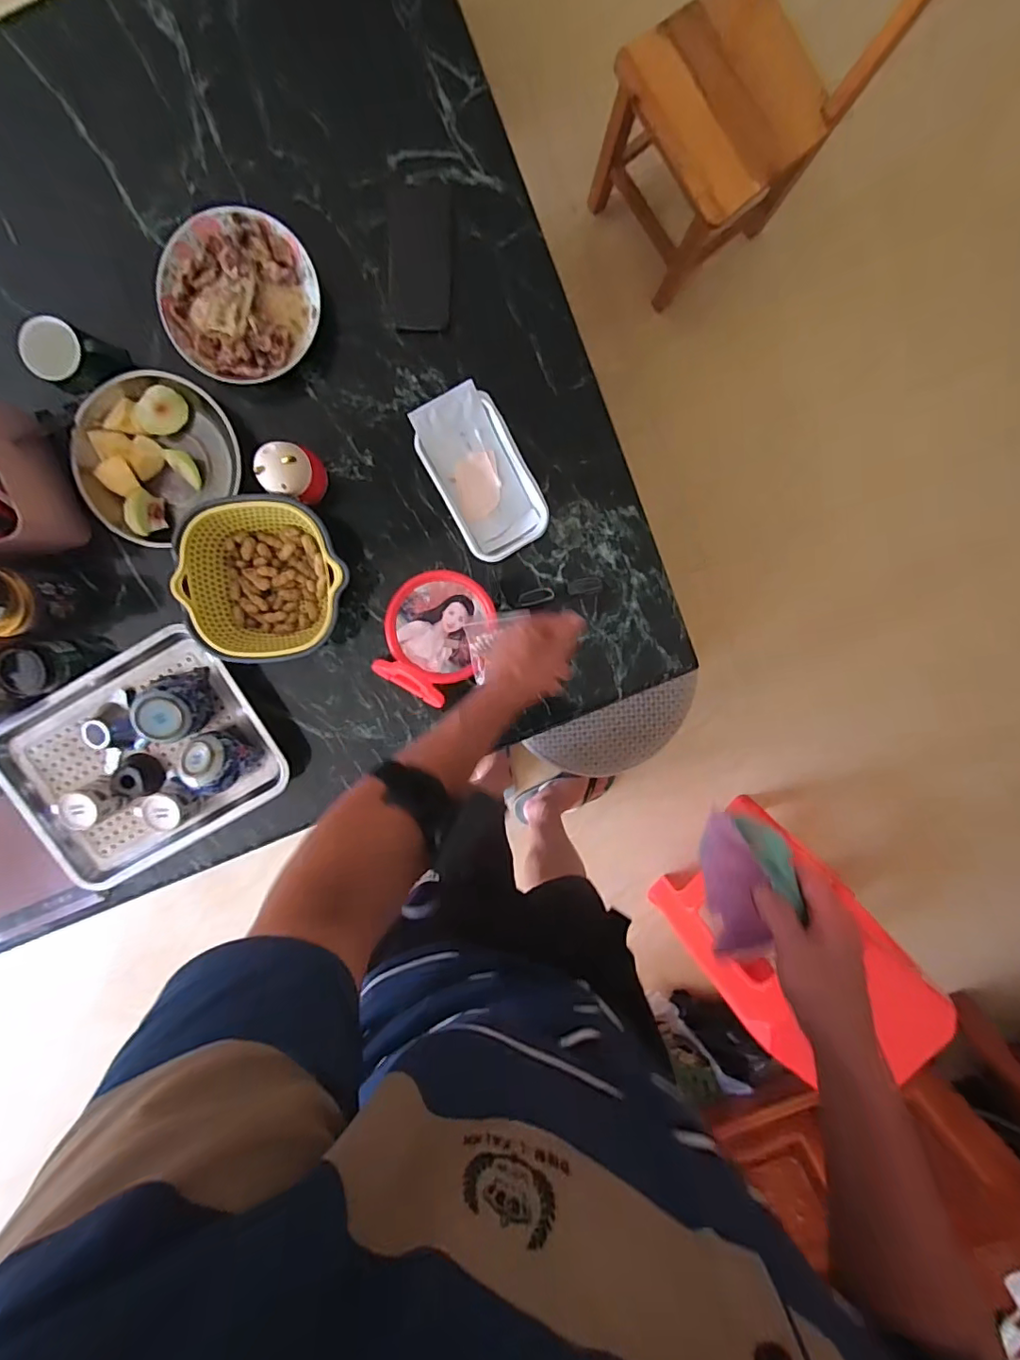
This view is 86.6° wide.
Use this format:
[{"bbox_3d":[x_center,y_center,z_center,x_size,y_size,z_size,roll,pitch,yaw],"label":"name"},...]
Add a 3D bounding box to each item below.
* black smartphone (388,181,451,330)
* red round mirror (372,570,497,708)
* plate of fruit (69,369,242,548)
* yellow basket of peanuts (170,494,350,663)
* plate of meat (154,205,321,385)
[{"bbox_3d":[-0.112,-0.534,0.684,0.077,0.006,0.164,-1,98,-2],"label":"black smartphone"},{"bbox_3d":[-0.106,-0.061,0.737,0.133,0.046,0.172,20,97,-4],"label":"red round mirror"},{"bbox_3d":[-0.460,-0.294,0.704,0.199,0.046,0.173,-37,97,4],"label":"plate of fruit"},{"bbox_3d":[-0.312,-0.131,0.703,0.195,0.074,0.187,-8,98,-1],"label":"yellow basket of peanuts"},{"bbox_3d":[-0.336,-0.475,0.673,0.187,0.037,0.184,0,98,-2],"label":"plate of meat"}]

